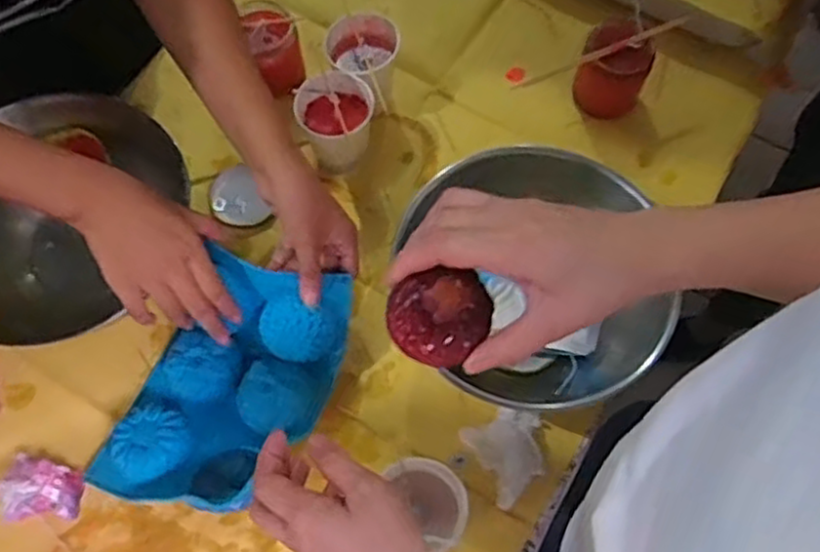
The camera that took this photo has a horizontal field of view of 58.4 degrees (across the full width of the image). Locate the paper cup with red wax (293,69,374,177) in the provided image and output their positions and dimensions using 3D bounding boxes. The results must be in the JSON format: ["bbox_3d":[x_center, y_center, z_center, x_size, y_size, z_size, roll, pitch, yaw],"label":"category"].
[{"bbox_3d":[-0.075,-0.154,0.754,0.077,0.088,0.073,0,68,0],"label":"paper cup with red wax"}]

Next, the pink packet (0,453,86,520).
[{"bbox_3d":[-0.313,0.183,0.625,0.065,0.031,0.050,11,68,4],"label":"pink packet"}]

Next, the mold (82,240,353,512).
[{"bbox_3d":[-0.160,0.099,0.652,0.149,0.087,0.244,29,71,11],"label":"mold"}]

